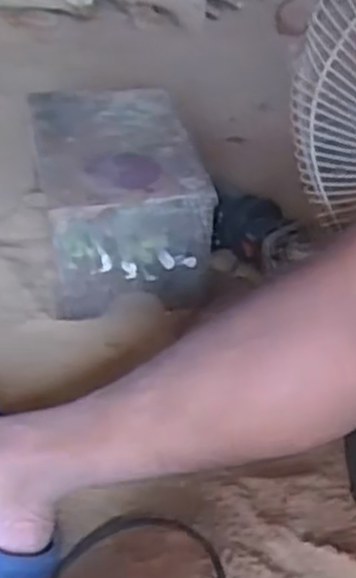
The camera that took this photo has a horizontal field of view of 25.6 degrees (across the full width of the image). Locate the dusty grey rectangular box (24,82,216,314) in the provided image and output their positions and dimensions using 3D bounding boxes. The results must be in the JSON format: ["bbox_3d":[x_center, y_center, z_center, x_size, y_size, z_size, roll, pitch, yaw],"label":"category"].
[{"bbox_3d":[-0.085,-0.120,1.043,0.197,0.179,0.287,-6,40,-14],"label":"dusty grey rectangular box"}]

